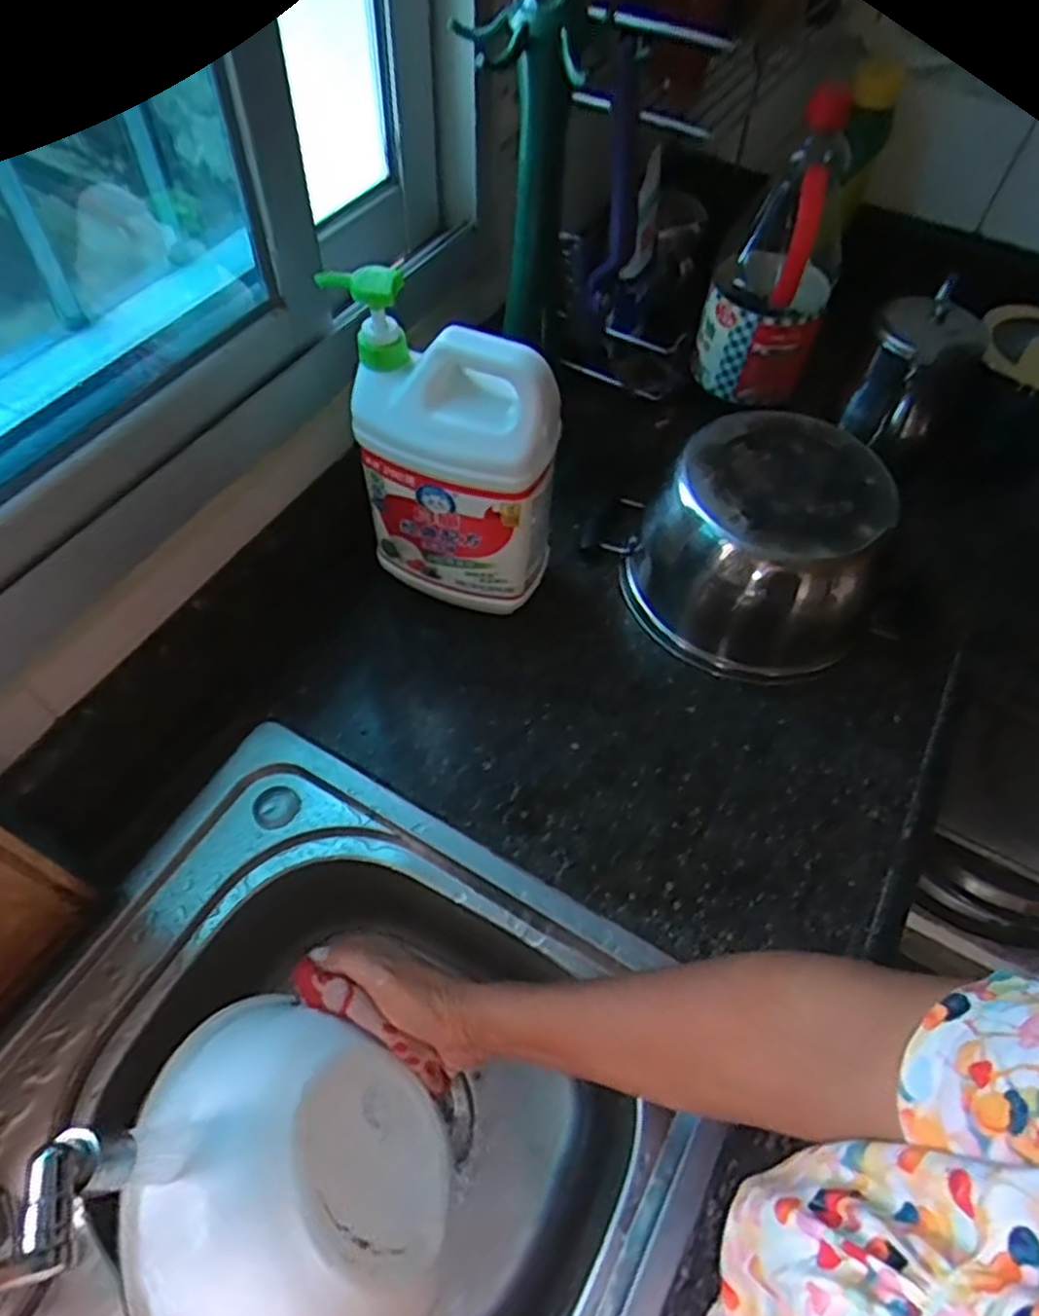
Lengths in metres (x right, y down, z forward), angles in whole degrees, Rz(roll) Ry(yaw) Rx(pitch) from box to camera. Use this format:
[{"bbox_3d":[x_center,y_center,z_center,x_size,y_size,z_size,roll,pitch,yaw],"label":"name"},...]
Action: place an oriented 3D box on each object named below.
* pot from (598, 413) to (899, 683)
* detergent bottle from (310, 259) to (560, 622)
[{"bbox_3d":[0.198,-0.095,0.631,0.187,0.128,0.189,1,57,-2],"label":"pot"},{"bbox_3d":[-0.052,-0.140,0.575,0.150,0.259,0.076,18,58,9],"label":"detergent bottle"}]

